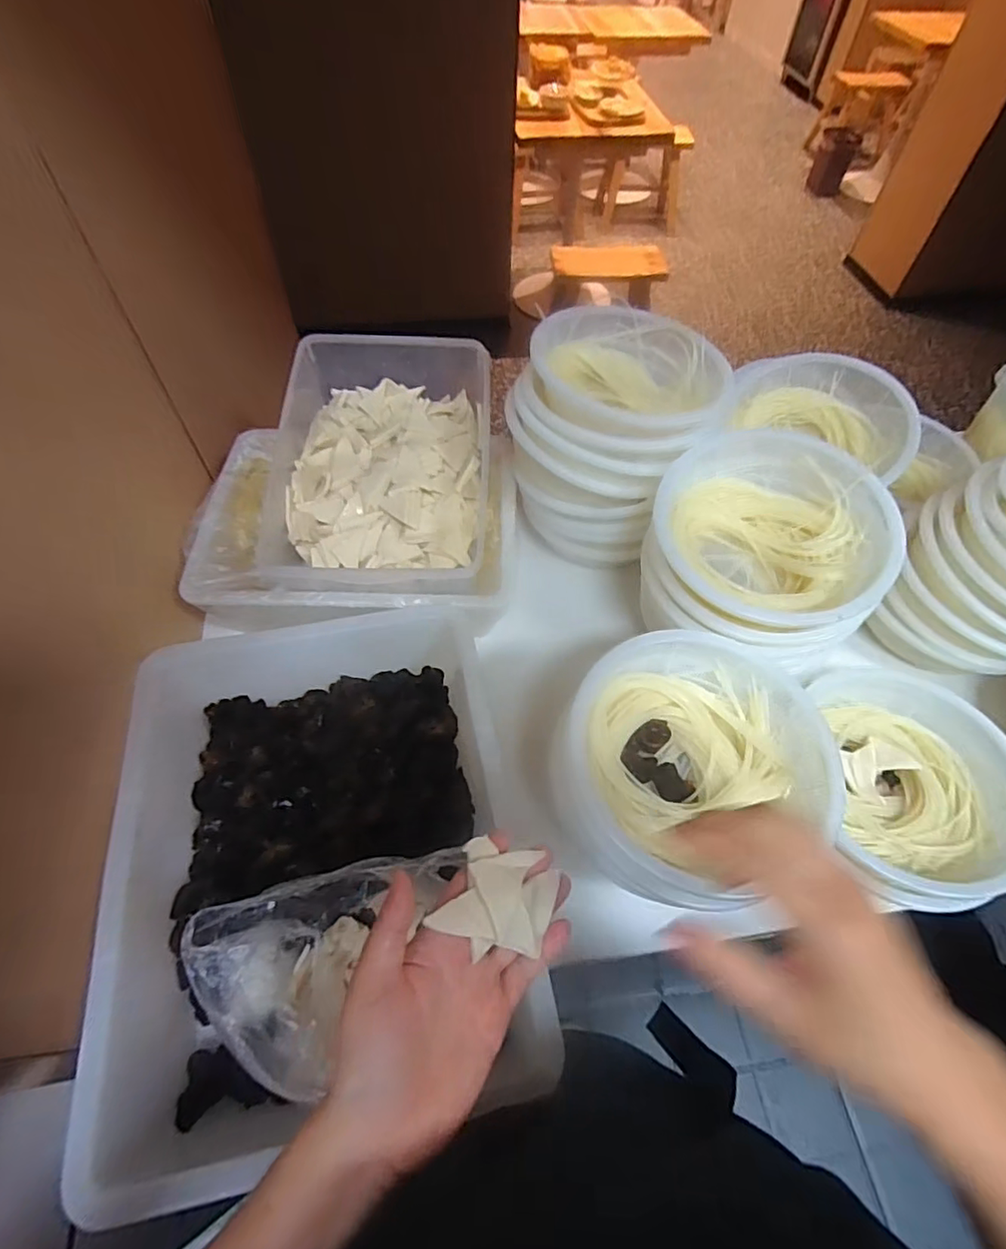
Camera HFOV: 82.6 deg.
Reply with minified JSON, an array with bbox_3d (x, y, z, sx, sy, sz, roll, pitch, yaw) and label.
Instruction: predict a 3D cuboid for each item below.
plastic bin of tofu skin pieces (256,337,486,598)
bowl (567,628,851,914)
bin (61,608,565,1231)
[{"bbox_3d":[-0.119,-0.169,0.589,0.213,0.106,0.297,3,57,0],"label":"plastic bin of tofu skin pieces"},{"bbox_3d":[0.143,0.100,0.432,0.188,0.056,0.188,1,57,-1],"label":"bowl"},{"bbox_3d":[-0.136,0.172,0.449,0.280,0.087,0.352,-9,58,-8],"label":"bin"}]

